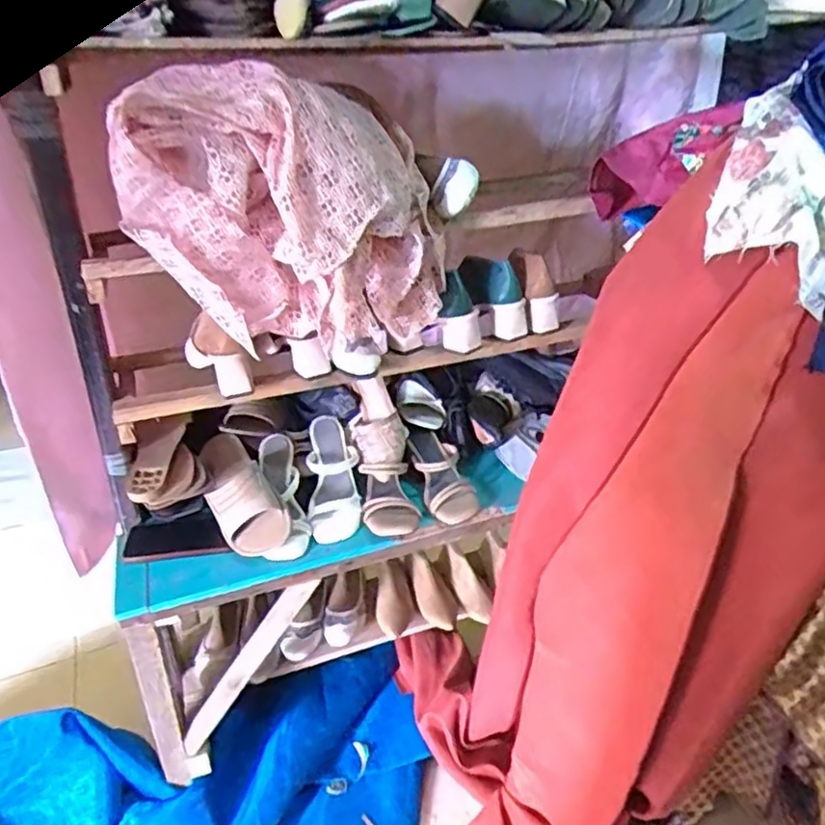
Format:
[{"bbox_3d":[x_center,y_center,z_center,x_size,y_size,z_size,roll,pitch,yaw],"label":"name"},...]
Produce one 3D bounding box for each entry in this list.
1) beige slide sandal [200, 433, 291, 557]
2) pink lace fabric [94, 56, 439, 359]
[{"bbox_3d":[-0.279,0.128,1.079,0.105,0.077,0.227,-15,34,-21],"label":"beige slide sandal"},{"bbox_3d":[-0.159,-0.255,0.894,0.385,0.335,0.210,-1,32,0],"label":"pink lace fabric"}]

